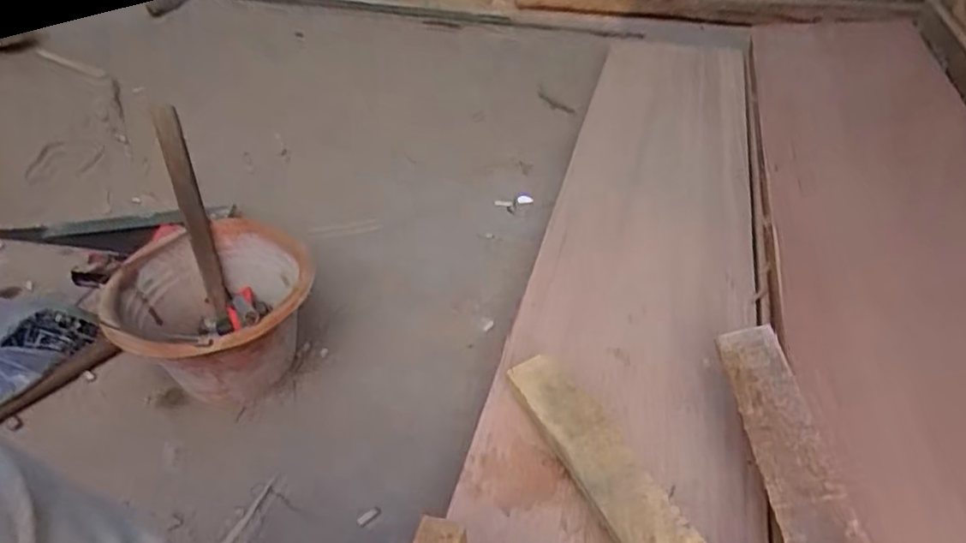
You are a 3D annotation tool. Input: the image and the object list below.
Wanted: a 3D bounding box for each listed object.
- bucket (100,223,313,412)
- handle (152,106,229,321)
[{"bbox_3d":[-0.352,0.068,0.936,0.244,0.185,0.264,-3,42,2],"label":"bucket"},{"bbox_3d":[-0.400,-0.080,0.944,0.035,0.291,0.031,-13,16,-9],"label":"handle"}]

